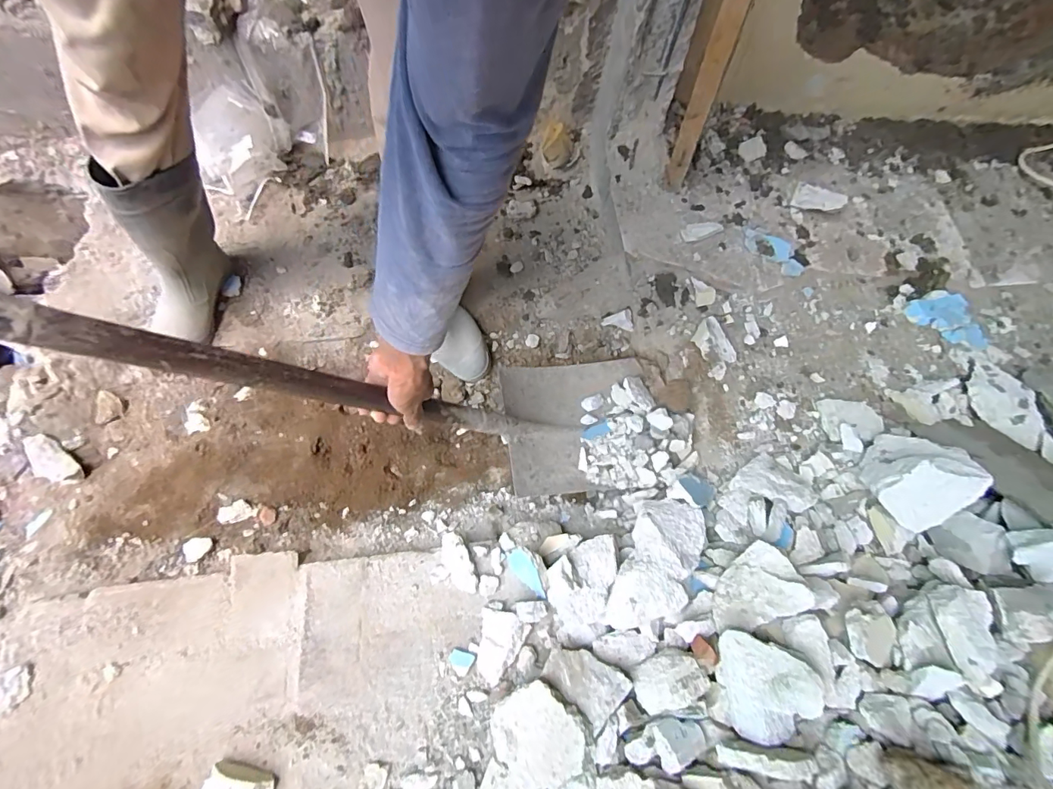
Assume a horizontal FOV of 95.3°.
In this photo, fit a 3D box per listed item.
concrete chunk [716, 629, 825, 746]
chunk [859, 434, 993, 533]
[{"bbox_3d":[0.297,0.368,0.596,0.121,0.035,0.108,16,77,24],"label":"concrete chunk"},{"bbox_3d":[0.602,0.125,0.726,0.116,0.115,0.134,36,71,10],"label":"chunk"}]

